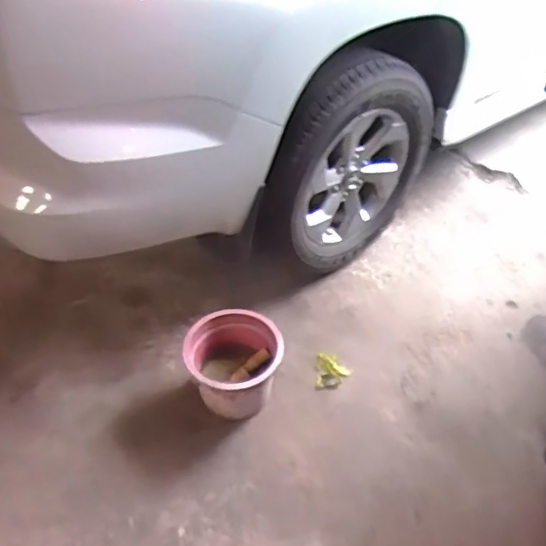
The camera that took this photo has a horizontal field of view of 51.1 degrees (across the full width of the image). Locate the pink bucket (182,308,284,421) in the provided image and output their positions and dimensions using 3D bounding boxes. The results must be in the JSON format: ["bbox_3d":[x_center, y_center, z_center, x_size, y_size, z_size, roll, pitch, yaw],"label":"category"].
[{"bbox_3d":[-0.107,0.267,1.609,0.259,0.218,0.238,0,46,0],"label":"pink bucket"}]

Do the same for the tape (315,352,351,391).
[{"bbox_3d":[0.182,0.304,1.737,0.102,0.027,0.118,3,46,3],"label":"tape"}]

